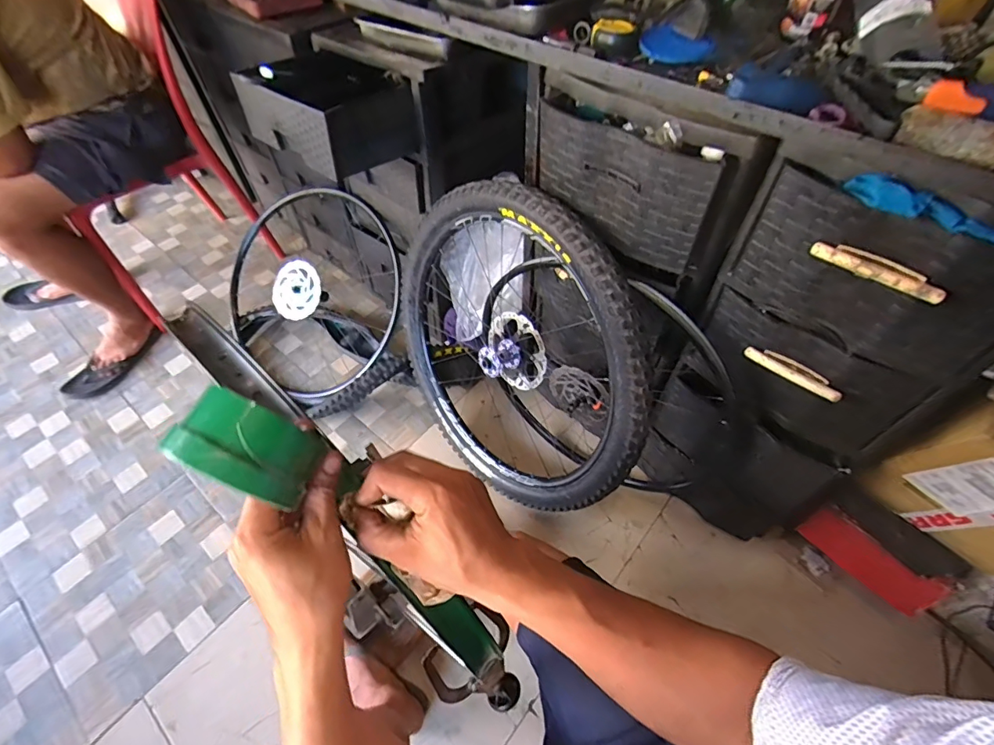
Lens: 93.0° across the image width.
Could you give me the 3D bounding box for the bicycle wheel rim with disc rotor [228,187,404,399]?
[{"bbox_3d":[-0.543,-0.232,1.334,0.601,0.090,0.584,0,90,20],"label":"bicycle wheel rim with disc rotor"}]

